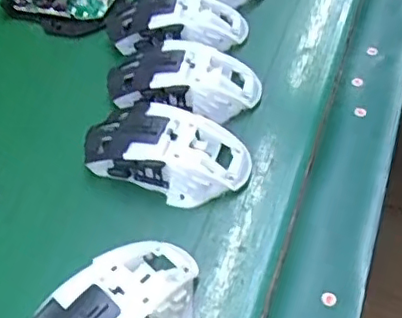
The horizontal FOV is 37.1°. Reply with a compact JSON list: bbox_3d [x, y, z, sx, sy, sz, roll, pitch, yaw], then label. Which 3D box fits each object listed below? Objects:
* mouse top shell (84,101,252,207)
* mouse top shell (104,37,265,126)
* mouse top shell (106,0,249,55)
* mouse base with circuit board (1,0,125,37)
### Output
[{"bbox_3d":[-0.025,-0.009,0.417,0.116,0.035,0.067,18,54,19],"label":"mouse top shell"},{"bbox_3d":[-0.014,-0.063,0.458,0.112,0.035,0.059,9,52,13],"label":"mouse top shell"},{"bbox_3d":[-0.023,-0.120,0.503,0.117,0.035,0.058,1,50,7],"label":"mouse top shell"},{"bbox_3d":[-0.126,-0.150,0.551,0.111,0.028,0.068,19,55,20],"label":"mouse base with circuit board"}]

